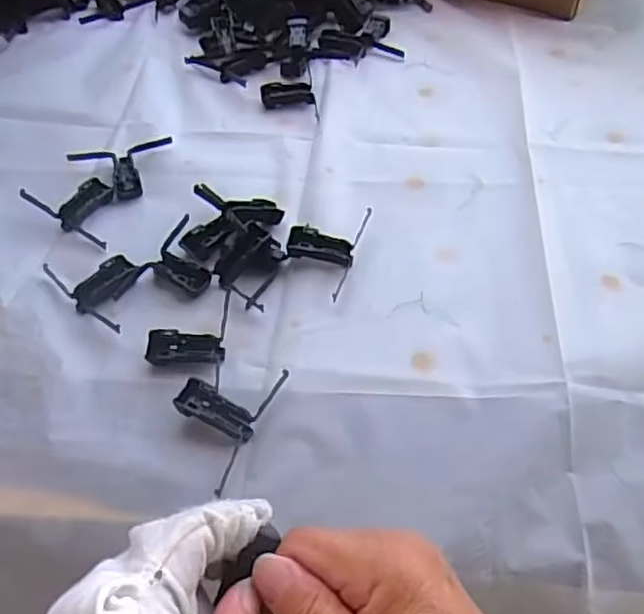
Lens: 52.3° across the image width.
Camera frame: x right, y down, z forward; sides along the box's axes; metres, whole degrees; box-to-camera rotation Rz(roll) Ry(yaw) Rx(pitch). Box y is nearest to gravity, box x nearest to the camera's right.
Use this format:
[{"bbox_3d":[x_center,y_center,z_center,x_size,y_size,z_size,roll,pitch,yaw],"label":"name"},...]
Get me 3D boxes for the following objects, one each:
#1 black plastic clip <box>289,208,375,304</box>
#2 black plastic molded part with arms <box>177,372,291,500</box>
[{"bbox_3d":[0.001,-0.045,0.472,0.047,0.016,0.080,14,53,12],"label":"black plastic clip"},{"bbox_3d":[-0.061,0.063,0.388,0.049,0.016,0.081,20,54,16],"label":"black plastic molded part with arms"}]

